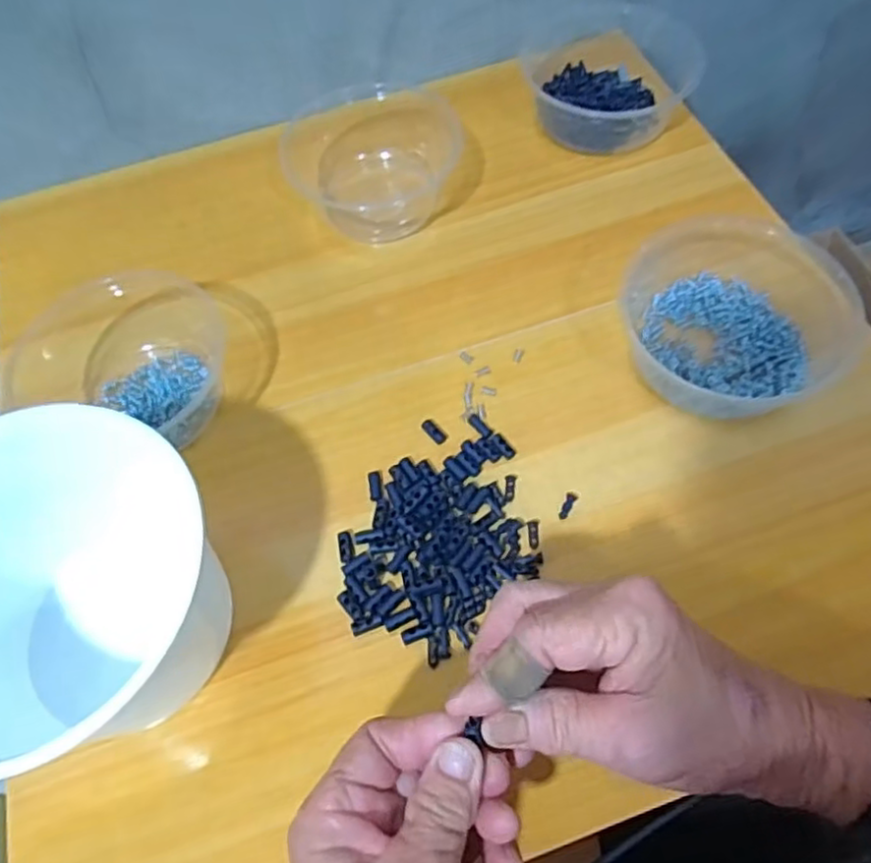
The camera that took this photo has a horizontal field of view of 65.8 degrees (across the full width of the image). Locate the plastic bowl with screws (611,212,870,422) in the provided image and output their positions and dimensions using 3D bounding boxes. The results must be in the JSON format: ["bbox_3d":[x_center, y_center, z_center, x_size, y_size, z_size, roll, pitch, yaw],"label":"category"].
[{"bbox_3d":[0.213,-0.087,0.458,0.158,0.048,0.158,-2,61,3],"label":"plastic bowl with screws"}]

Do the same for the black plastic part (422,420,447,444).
[{"bbox_3d":[-0.001,-0.001,0.441,0.009,0.004,0.020,-37,65,-15],"label":"black plastic part"}]

